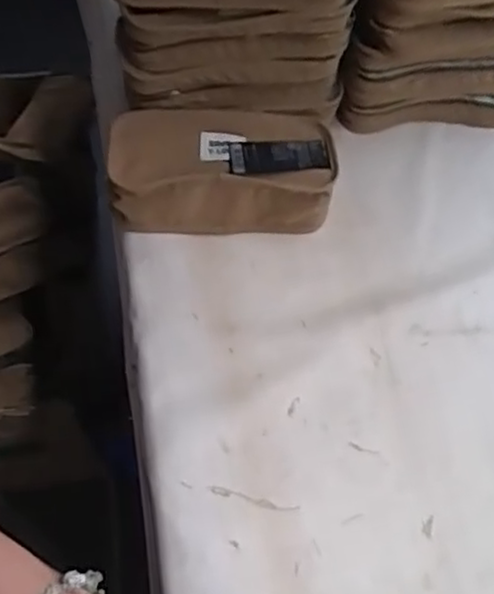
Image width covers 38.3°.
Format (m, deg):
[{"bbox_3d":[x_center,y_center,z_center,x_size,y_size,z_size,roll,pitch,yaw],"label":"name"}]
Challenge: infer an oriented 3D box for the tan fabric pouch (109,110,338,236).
[{"bbox_3d":[-0.021,-0.109,0.613,0.186,0.054,0.101,-2,57,-4],"label":"tan fabric pouch"}]

